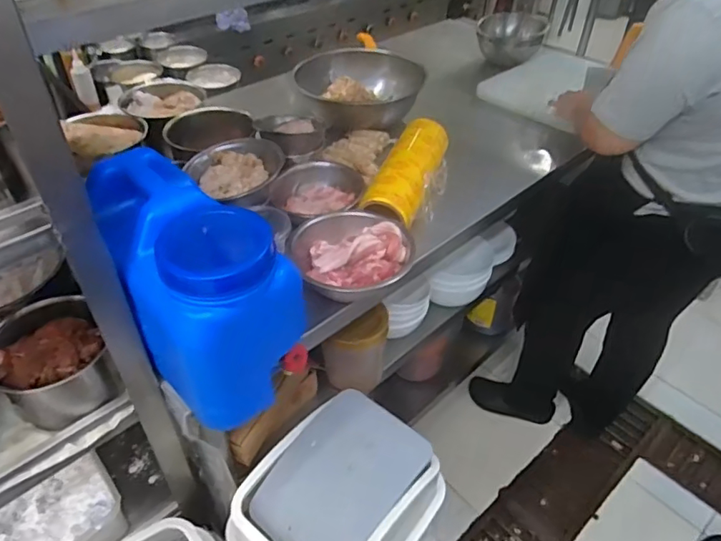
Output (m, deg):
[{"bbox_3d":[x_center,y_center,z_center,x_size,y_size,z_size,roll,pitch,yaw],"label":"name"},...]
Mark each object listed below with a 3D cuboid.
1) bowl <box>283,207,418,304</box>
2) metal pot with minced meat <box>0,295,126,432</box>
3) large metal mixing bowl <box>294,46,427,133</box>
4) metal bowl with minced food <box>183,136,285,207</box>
[{"bbox_3d":[-0.014,-0.030,0.874,0.192,0.064,0.150,-1,42,-2],"label":"bowl"},{"bbox_3d":[-0.398,0.126,0.707,0.147,0.110,0.134,-24,48,-26],"label":"metal pot with minced meat"},{"bbox_3d":[-0.010,-0.438,1.282,0.233,0.107,0.245,-31,51,-31],"label":"large metal mixing bowl"},{"bbox_3d":[-0.208,-0.168,0.920,0.139,0.067,0.149,-24,48,-26],"label":"metal bowl with minced food"}]

